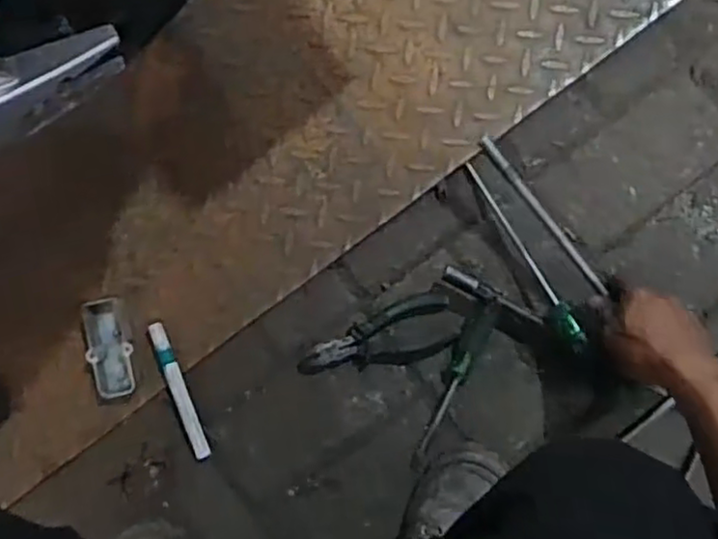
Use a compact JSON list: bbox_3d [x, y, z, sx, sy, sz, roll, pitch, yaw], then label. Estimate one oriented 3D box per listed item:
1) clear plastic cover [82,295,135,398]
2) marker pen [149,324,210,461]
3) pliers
[{"bbox_3d":[-0.255,0.079,0.724,0.042,0.010,0.100,-15,85,1],"label":"clear plastic cover"},{"bbox_3d":[-0.182,0.123,0.720,0.015,0.013,0.142,-20,84,1],"label":"marker pen"},{"bbox_3d":[0.016,0.073,0.715,0.160,0.020,0.062,-18,84,1],"label":"pliers"}]

